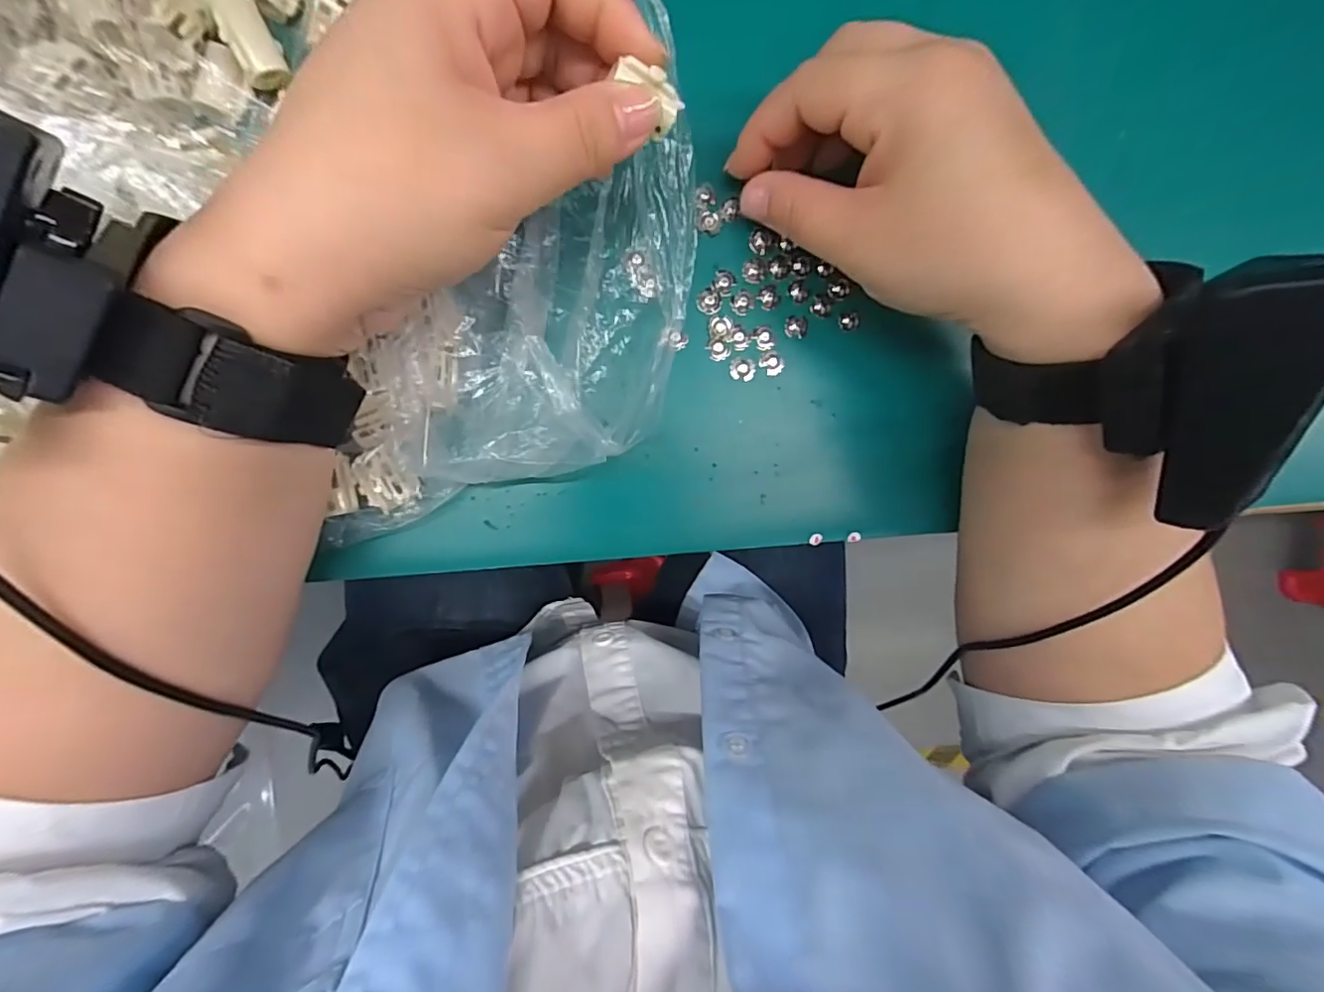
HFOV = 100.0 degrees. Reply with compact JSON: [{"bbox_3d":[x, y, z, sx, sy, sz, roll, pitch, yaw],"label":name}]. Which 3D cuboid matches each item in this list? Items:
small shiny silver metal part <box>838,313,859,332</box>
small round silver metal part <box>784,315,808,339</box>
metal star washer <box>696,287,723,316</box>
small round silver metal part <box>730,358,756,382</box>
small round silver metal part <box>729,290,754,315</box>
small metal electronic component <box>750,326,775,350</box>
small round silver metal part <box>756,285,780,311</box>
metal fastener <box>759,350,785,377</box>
[{"bbox_3d":[0.082,-0.076,0.241,0.009,0.004,0.008,-28,96,-7],"label":"small shiny silver metal part"},{"bbox_3d":[0.058,-0.073,0.238,0.010,0.004,0.009,11,90,-9],"label":"small round silver metal part"},{"bbox_3d":[0.020,-0.081,0.230,0.010,0.004,0.011,40,85,-8],"label":"metal star washer"},{"bbox_3d":[0.035,-0.054,0.233,0.011,0.004,0.009,9,90,-9],"label":"small round silver metal part"},{"bbox_3d":[0.034,-0.082,0.233,0.010,0.004,0.009,-44,98,-5],"label":"small round silver metal part"},{"bbox_3d":[0.044,-0.067,0.235,0.010,0.004,0.010,0,92,-9],"label":"small metal electronic component"},{"bbox_3d":[0.046,-0.084,0.235,0.009,0.004,0.009,0,92,-9],"label":"small round silver metal part"},{"bbox_3d":[0.047,-0.056,0.235,0.009,0.004,0.010,-45,98,-5],"label":"metal fastener"}]

